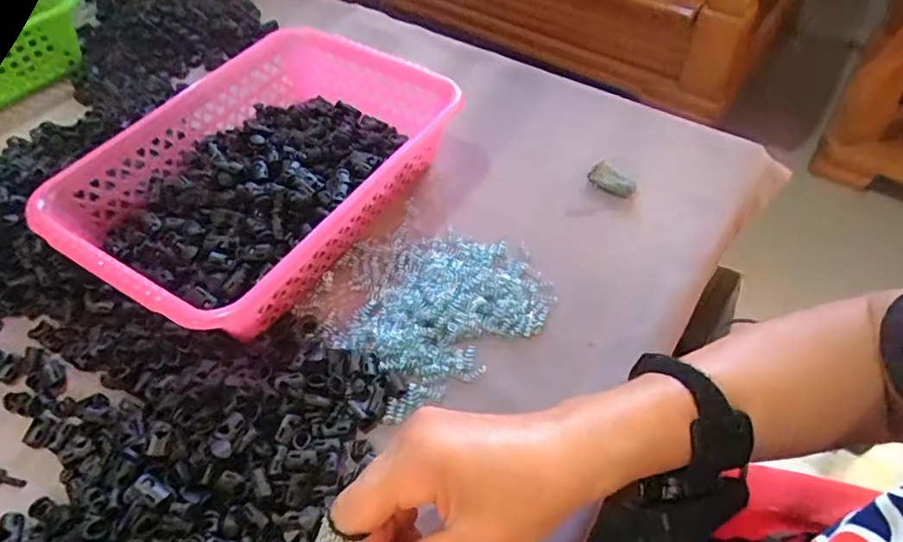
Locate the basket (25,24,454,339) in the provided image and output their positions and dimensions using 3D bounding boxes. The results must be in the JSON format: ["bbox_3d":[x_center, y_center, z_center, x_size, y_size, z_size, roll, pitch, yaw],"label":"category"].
[{"bbox_3d":[-0.159,-0.088,0.481,0.203,0.068,0.307,27,57,21],"label":"basket"}]

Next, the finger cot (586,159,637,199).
[{"bbox_3d":[0.150,-0.086,0.520,0.044,0.014,0.026,25,57,20],"label":"finger cot"}]

